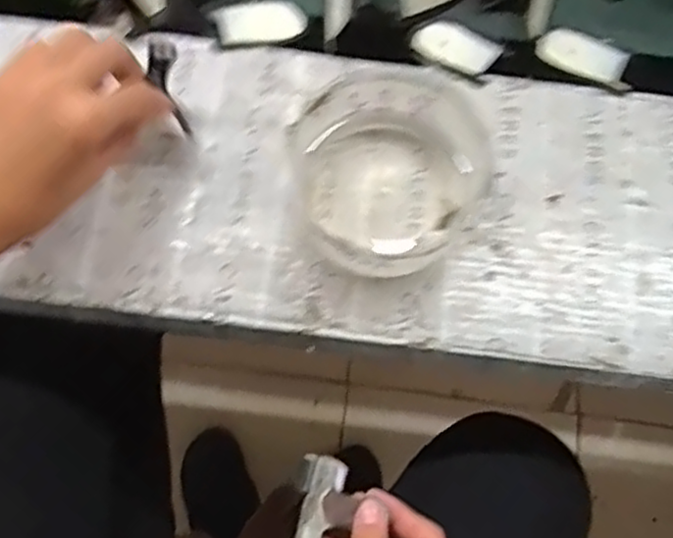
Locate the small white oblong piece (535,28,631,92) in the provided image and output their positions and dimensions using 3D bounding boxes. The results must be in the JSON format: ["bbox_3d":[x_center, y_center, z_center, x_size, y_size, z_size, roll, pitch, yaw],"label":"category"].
[{"bbox_3d":[0.177,-0.151,0.520,0.067,0.006,0.039,24,72,7],"label":"small white oblong piece"}]

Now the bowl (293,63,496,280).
[{"bbox_3d":[0.031,-0.060,0.444,0.114,0.062,0.102,-43,77,-15],"label":"bowl"}]

